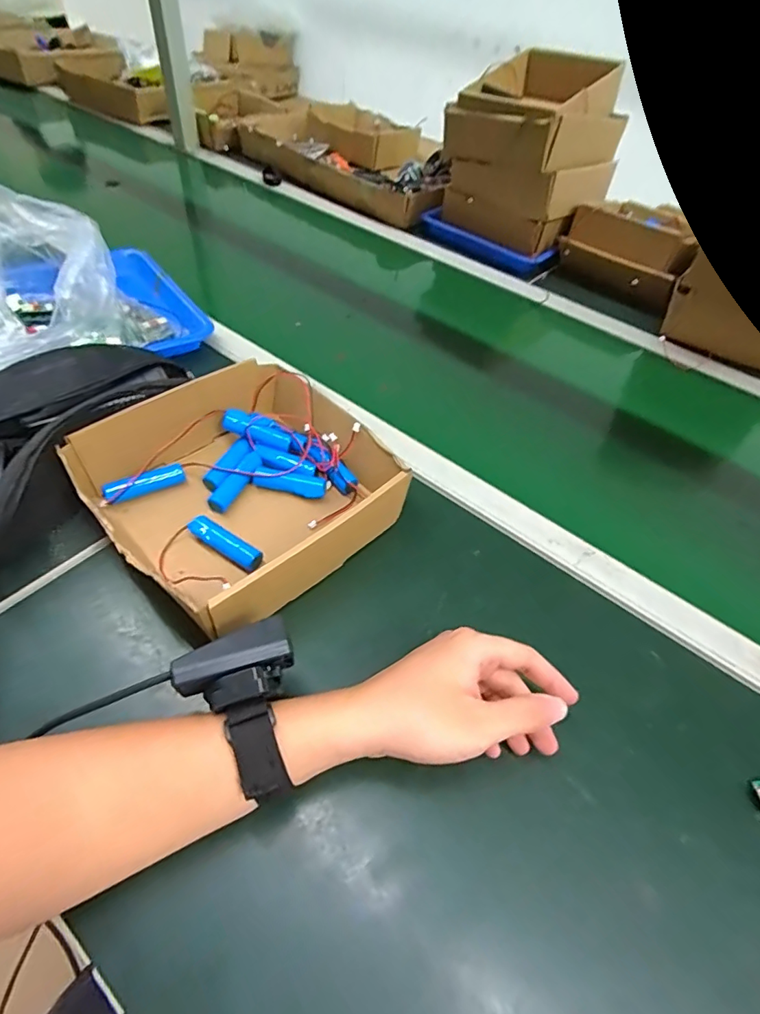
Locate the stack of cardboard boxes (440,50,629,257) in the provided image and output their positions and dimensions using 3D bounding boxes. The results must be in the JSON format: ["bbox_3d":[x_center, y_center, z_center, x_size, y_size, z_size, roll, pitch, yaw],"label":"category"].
[{"bbox_3d":[0.274,-0.612,0.862,0.243,0.207,0.261,35,54,21],"label":"stack of cardboard boxes"}]

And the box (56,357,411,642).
[{"bbox_3d":[-0.116,-0.022,0.436,0.208,0.069,0.218,39,57,24],"label":"box"}]

